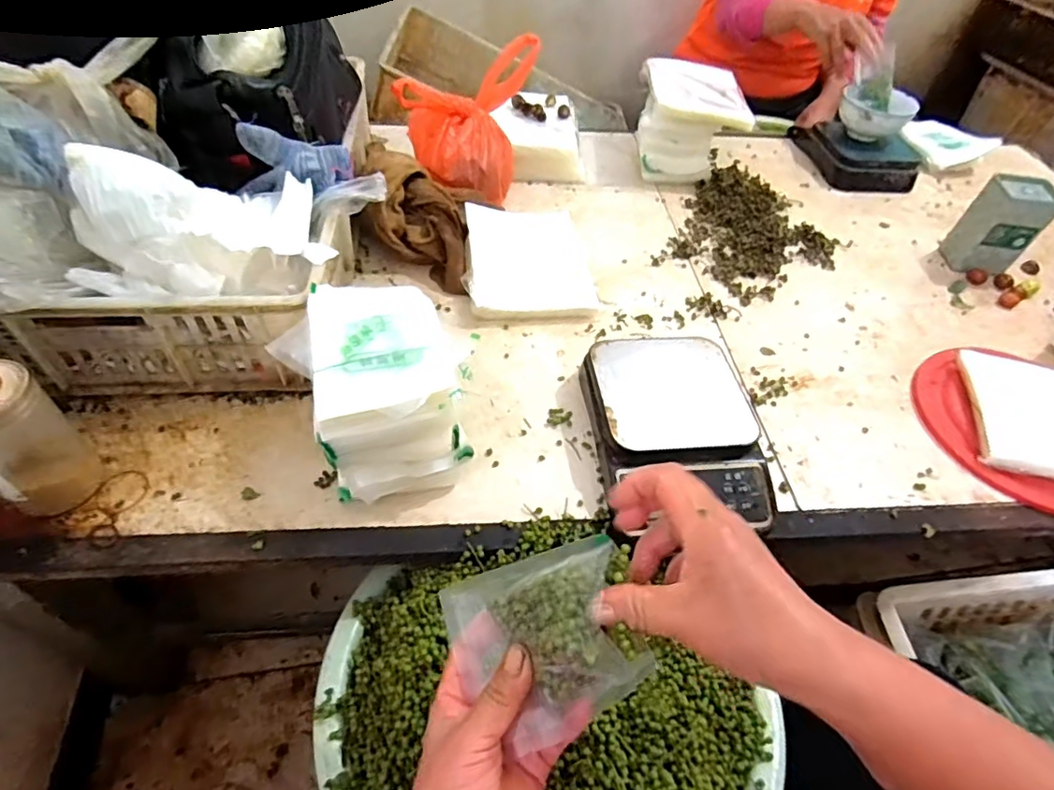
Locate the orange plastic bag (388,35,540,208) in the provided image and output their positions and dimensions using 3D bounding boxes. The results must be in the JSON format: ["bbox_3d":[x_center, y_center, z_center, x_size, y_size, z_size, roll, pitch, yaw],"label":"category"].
[{"bbox_3d":[-0.086,-0.386,0.825,0.177,0.178,0.175,6,49,0],"label":"orange plastic bag"}]

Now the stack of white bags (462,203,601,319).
[{"bbox_3d":[-0.003,-0.183,0.759,0.159,0.040,0.208,-4,50,-9],"label":"stack of white bags"}]

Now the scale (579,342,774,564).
[{"bbox_3d":[0.145,0.035,0.559,0.156,0.059,0.209,-2,49,-7],"label":"scale"}]

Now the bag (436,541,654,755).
[{"bbox_3d":[0.005,0.146,0.334,0.028,0.127,0.096,7,58,-49],"label":"bag"}]

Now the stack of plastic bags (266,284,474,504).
[{"bbox_3d":[-0.132,0.002,0.514,0.136,0.131,0.156,-13,51,-16],"label":"stack of plastic bags"}]

